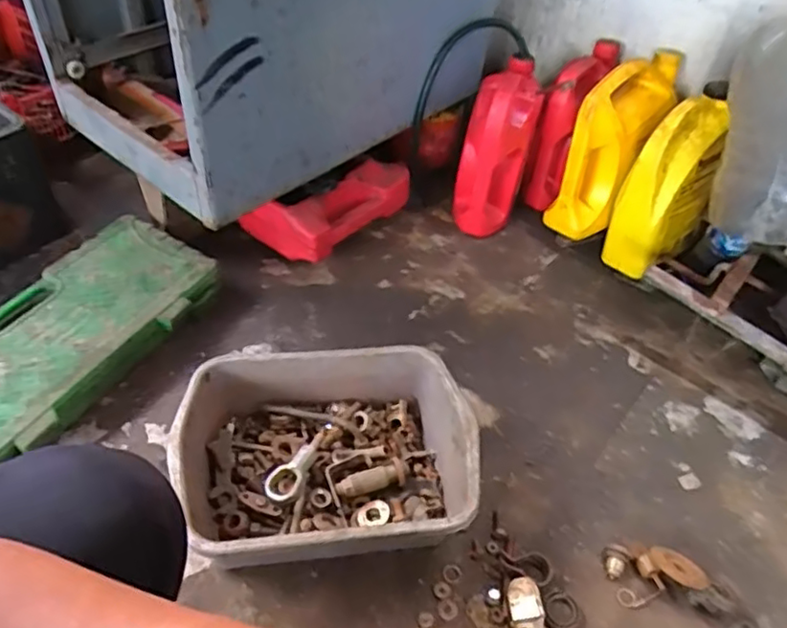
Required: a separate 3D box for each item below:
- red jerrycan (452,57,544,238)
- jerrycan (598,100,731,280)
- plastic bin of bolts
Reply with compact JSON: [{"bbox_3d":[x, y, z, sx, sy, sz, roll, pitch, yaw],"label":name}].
[{"bbox_3d":[0.181,-0.281,1.138,0.114,0.296,0.137,16,45,8],"label":"red jerrycan"},{"bbox_3d":[0.465,-0.207,1.070,0.132,0.284,0.101,-26,54,-29],"label":"jerrycan"},{"bbox_3d":[-0.084,0.186,0.800,0.350,0.129,0.260,-3,47,-10],"label":"plastic bin of bolts"}]

